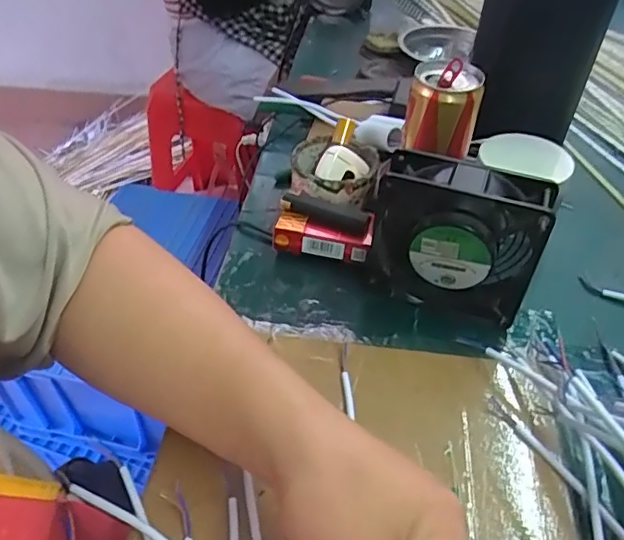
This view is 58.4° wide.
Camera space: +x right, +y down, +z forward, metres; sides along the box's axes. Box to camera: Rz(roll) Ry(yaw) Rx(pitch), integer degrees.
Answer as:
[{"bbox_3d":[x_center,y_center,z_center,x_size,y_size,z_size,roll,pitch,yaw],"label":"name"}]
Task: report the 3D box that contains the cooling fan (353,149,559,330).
[{"bbox_3d":[0.107,-0.021,0.431,0.127,0.120,0.045,17,45,16],"label":"cooling fan"}]

